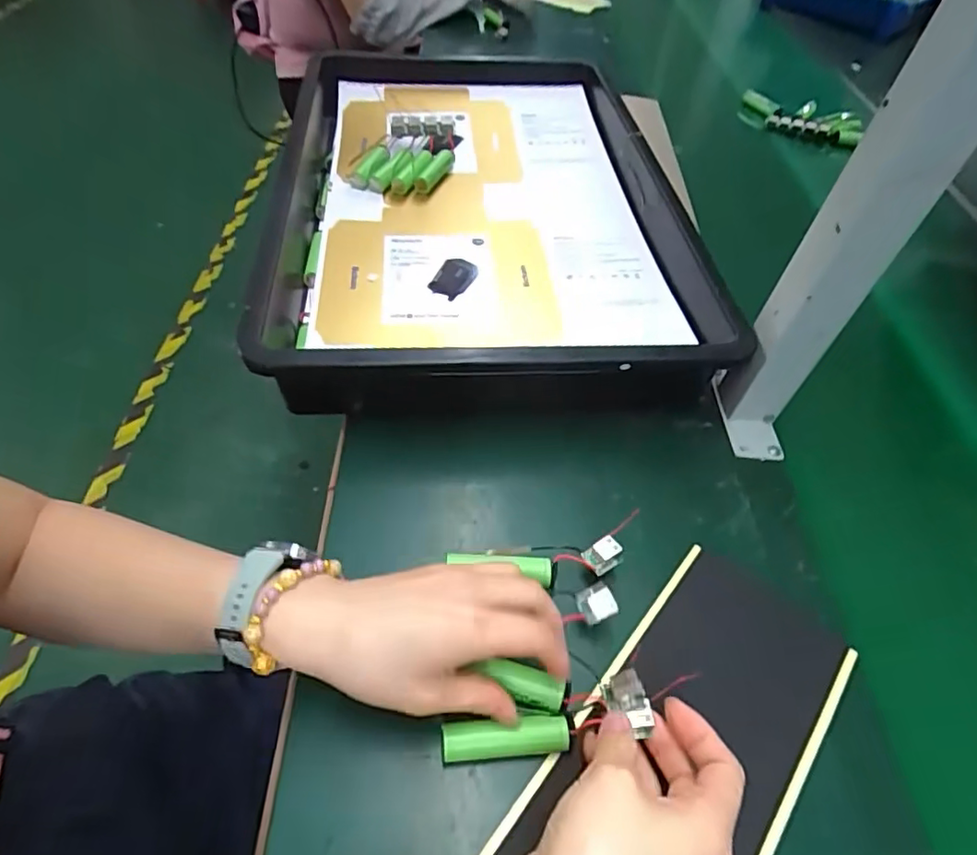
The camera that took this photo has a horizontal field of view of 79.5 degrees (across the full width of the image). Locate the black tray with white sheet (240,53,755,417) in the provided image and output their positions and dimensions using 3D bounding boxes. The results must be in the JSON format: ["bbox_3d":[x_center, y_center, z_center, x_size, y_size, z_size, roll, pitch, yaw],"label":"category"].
[{"bbox_3d":[0.015,-0.238,0.601,0.415,0.090,0.567,-1,52,-7],"label":"black tray with white sheet"}]

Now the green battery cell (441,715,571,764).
[{"bbox_3d":[0.009,0.165,0.309,0.065,0.018,0.017,1,48,-9],"label":"green battery cell"}]

